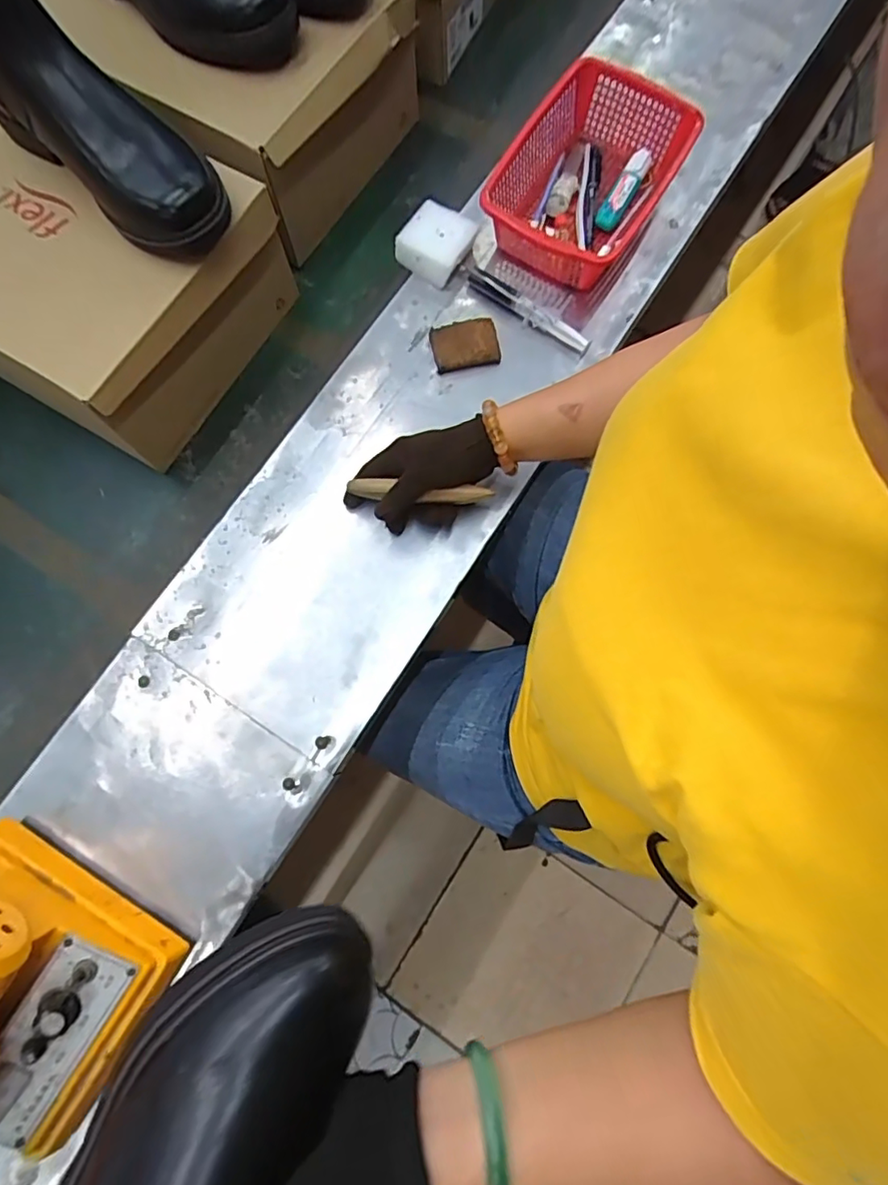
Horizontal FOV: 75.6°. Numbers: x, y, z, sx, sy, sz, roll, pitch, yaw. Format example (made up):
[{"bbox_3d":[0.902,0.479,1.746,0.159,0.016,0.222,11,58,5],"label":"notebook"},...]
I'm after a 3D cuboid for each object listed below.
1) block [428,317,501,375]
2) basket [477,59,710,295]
[{"bbox_3d":[0.021,-0.253,0.584,0.067,0.009,0.049,-12,77,-3],"label":"block"},{"bbox_3d":[0.147,-0.419,0.592,0.150,0.072,0.220,30,78,7],"label":"basket"}]

